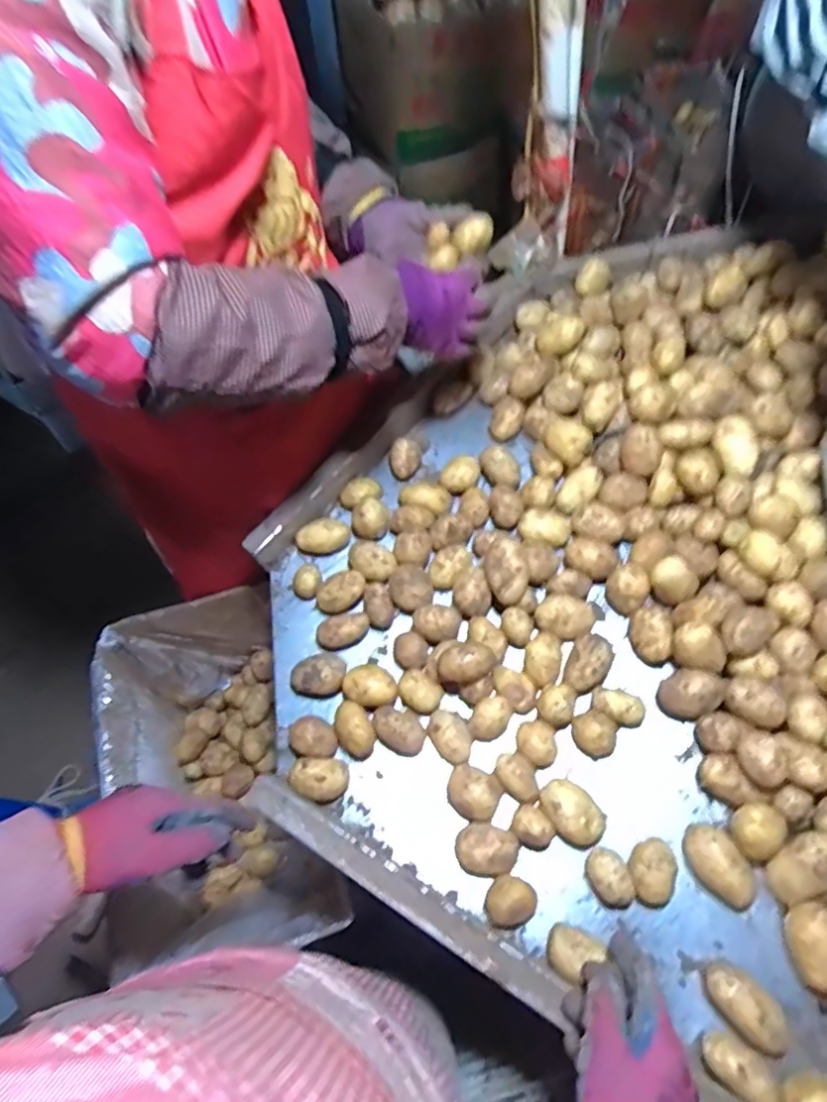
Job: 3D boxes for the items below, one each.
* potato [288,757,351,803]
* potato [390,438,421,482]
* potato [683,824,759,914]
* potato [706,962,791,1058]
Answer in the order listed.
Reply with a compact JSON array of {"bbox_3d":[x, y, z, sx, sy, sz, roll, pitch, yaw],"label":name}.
[{"bbox_3d":[-0.092,0.222,0.573,0.052,0.030,0.041,15,65,10],"label":"potato"},{"bbox_3d":[-0.010,-0.116,0.741,0.038,0.033,0.042,-5,63,0],"label":"potato"},{"bbox_3d":[0.271,0.280,0.520,0.041,0.035,0.069,-35,67,-14],"label":"potato"},{"bbox_3d":[0.267,0.368,0.475,0.042,0.038,0.070,-38,68,-15],"label":"potato"}]

